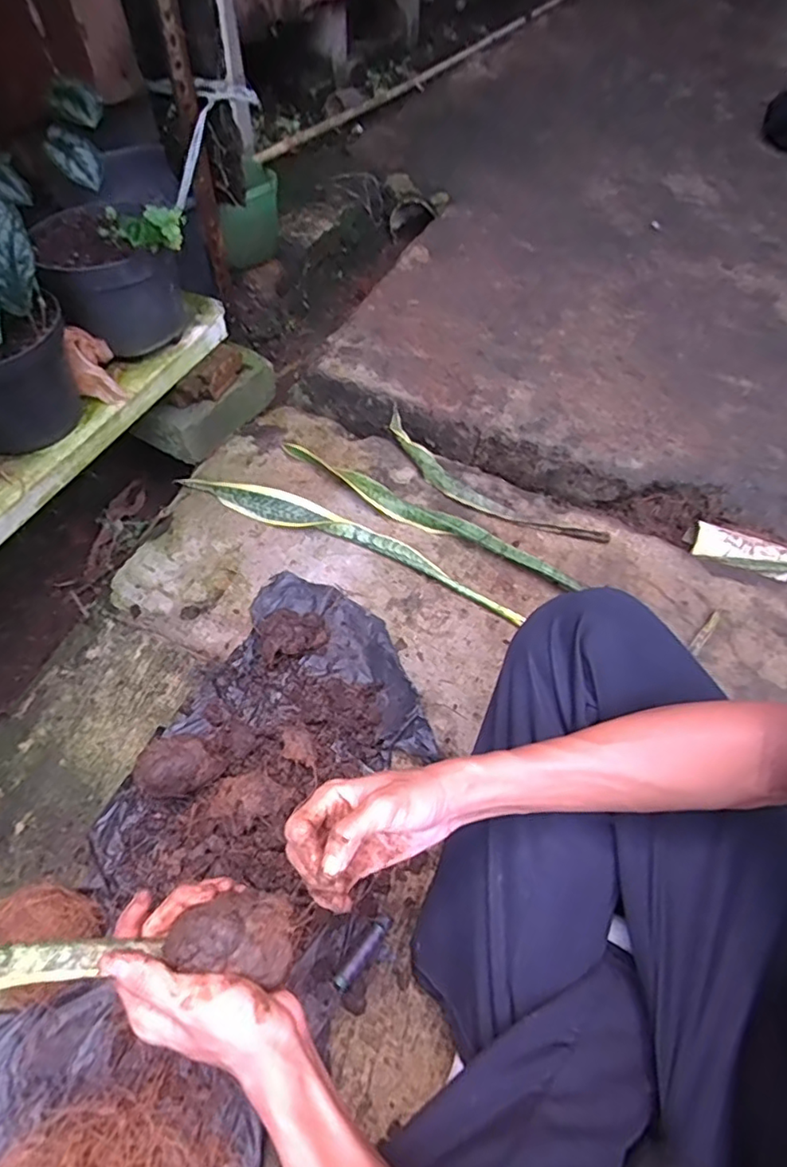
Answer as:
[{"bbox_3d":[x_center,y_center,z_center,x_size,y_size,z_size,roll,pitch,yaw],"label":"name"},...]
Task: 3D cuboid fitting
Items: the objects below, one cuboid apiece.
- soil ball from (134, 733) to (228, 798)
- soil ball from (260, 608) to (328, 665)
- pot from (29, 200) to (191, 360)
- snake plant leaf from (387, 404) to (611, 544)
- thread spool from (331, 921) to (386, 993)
[{"bbox_3d":[-0.216,0.190,0.599,0.063,0.059,0.064,1,57,-2],"label":"soil ball"},{"bbox_3d":[-0.123,0.060,0.718,0.083,0.038,0.063,-15,59,-12],"label":"soil ball"},{"bbox_3d":[-0.360,-0.399,0.775,0.157,0.128,0.165,1,57,-2],"label":"pot"},{"bbox_3d":[0.126,-0.155,0.888,0.397,0.021,0.096,37,63,19],"label":"snake plant leaf"},{"bbox_3d":[-0.030,0.345,0.547,0.015,0.018,0.062,35,62,18],"label":"thread spool"}]

